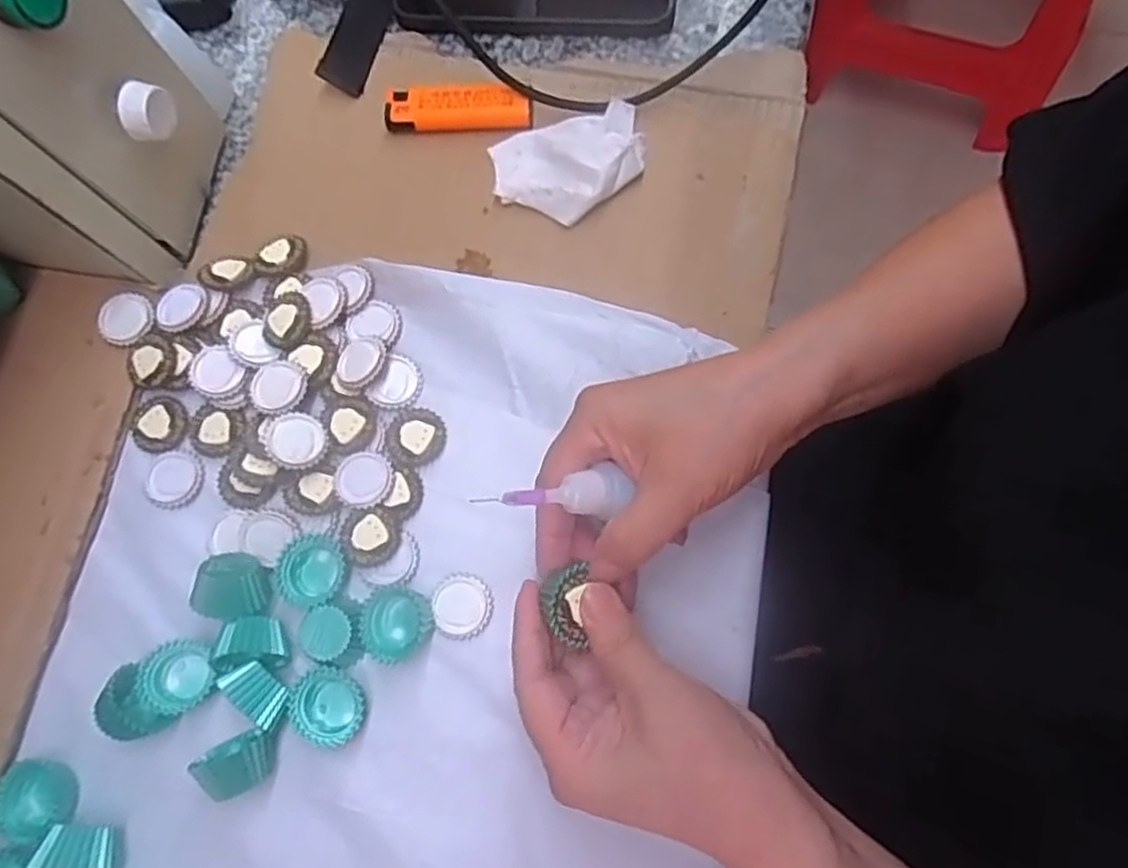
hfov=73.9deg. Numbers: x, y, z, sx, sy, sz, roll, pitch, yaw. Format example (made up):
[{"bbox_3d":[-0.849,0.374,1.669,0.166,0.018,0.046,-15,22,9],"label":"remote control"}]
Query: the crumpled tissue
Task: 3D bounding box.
[{"bbox_3d":[0.004,-0.141,0.392,0.079,0.020,0.059,-18,75,1],"label":"crumpled tissue"}]

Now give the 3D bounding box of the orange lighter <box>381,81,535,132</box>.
[{"bbox_3d":[-0.058,-0.179,0.413,0.079,0.014,0.025,0,76,5],"label":"orange lighter"}]

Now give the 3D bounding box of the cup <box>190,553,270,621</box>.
[{"bbox_3d":[-0.148,0.070,0.341,0.030,0.028,0.029,-1,76,5],"label":"cup"}]

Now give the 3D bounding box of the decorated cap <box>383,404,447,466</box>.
[{"bbox_3d":[-0.072,0.001,0.361,0.029,0.004,0.029,-1,76,5],"label":"decorated cap"}]

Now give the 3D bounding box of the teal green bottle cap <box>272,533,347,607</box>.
[{"bbox_3d":[-0.117,0.063,0.347,0.031,0.012,0.032,-1,76,5],"label":"teal green bottle cap"}]

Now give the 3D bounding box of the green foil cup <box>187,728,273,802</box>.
[{"bbox_3d":[-0.140,0.142,0.324,0.030,0.021,0.023,-25,75,-1],"label":"green foil cup"}]

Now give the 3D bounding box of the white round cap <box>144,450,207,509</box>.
[{"bbox_3d":[-0.191,0.022,0.369,0.028,0.004,0.029,-1,76,5],"label":"white round cap"}]

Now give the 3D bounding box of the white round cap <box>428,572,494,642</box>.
[{"bbox_3d":[-0.047,0.079,0.343,0.027,0.004,0.029,-1,76,5],"label":"white round cap"}]

